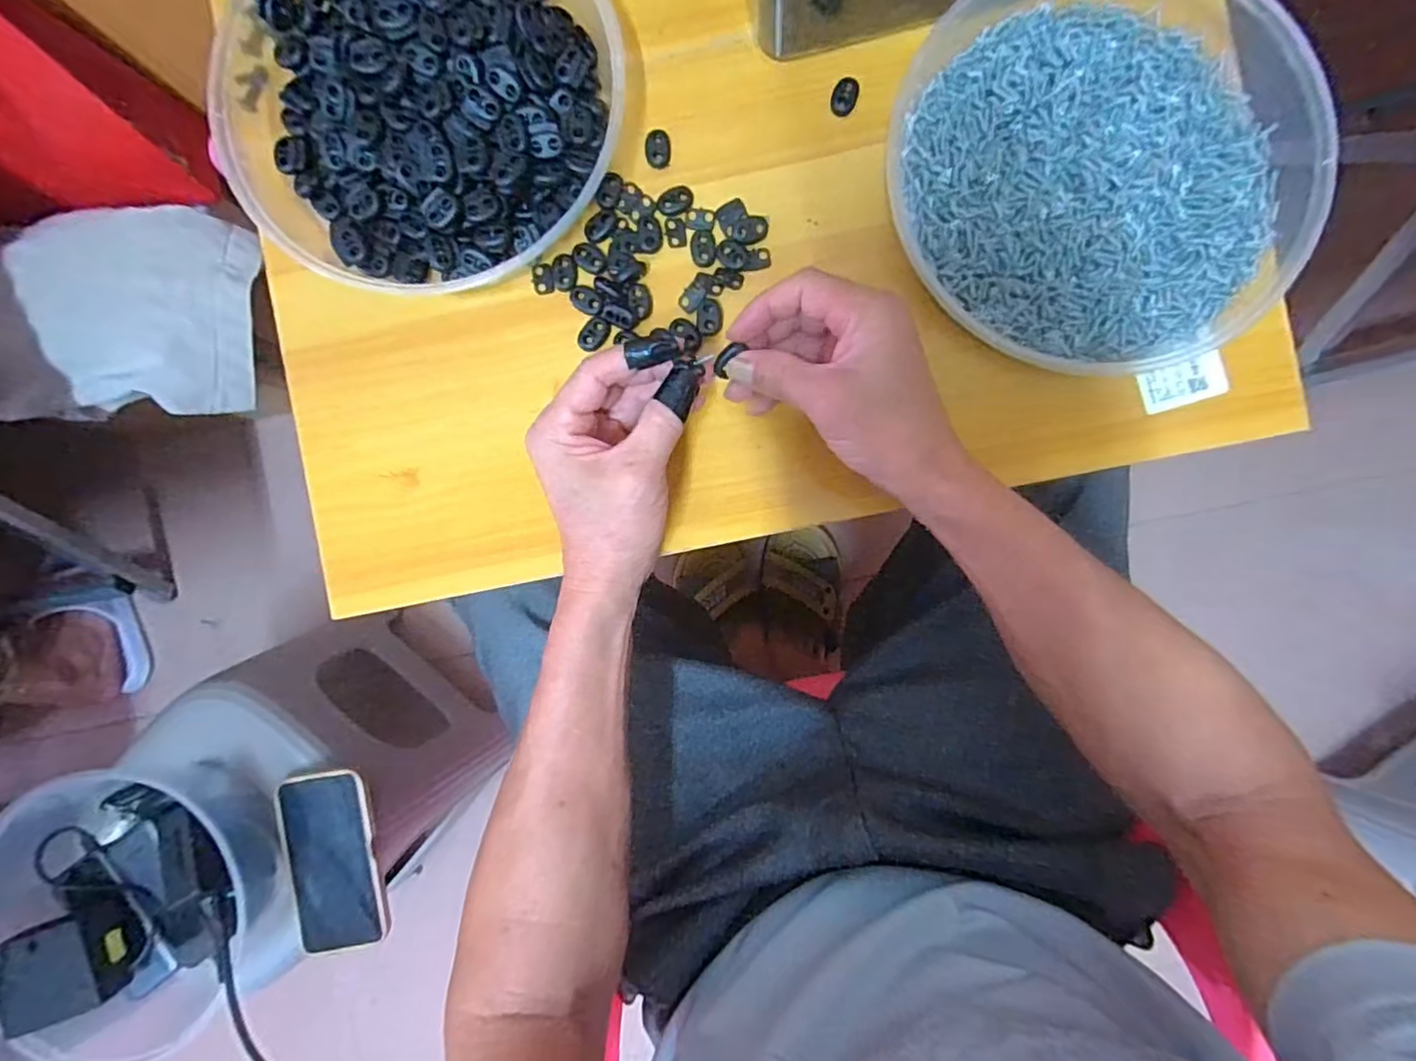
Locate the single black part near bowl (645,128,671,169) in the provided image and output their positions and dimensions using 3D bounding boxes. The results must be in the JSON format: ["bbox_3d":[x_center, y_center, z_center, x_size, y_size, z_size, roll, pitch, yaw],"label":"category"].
[{"bbox_3d":[-0.030,-0.231,0.372,0.015,0.004,0.022,-1,95,2],"label":"single black part near bowl"}]

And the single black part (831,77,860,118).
[{"bbox_3d":[0.082,-0.261,0.370,0.015,0.006,0.020,19,95,0],"label":"single black part"}]

